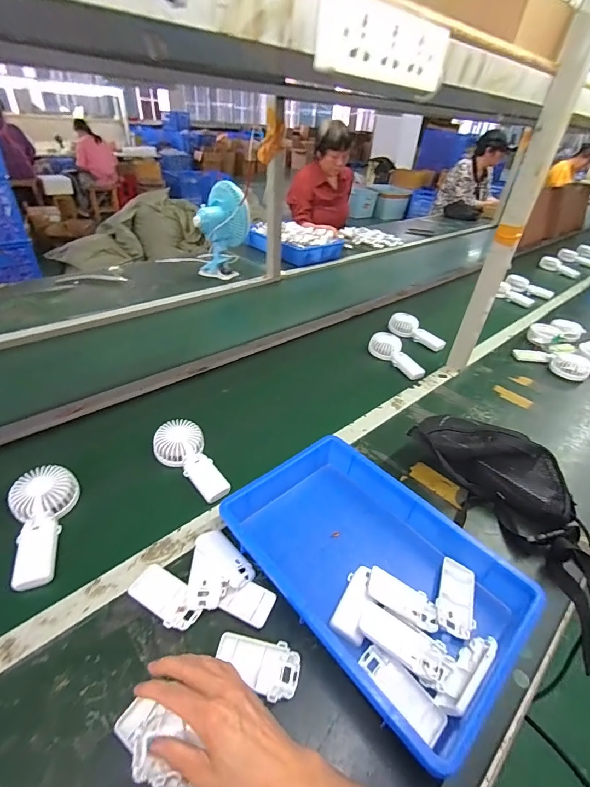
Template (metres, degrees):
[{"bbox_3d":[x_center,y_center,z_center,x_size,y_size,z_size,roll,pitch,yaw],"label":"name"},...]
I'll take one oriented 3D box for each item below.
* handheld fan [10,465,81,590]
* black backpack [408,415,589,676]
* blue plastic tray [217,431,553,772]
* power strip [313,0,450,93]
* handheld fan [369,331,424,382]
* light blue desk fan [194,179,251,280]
[{"bbox_3d":[-0.370,0.189,0.528,0.079,0.034,0.178,-9,50,-17],"label":"handheld fan"},{"bbox_3d":[0.359,0.193,0.602,0.169,0.178,0.360,-20,41,-30],"label":"black backpack"},{"bbox_3d":[0.095,0.223,0.488,0.243,0.059,0.365,-25,46,-35],"label":"blue plastic tray"},{"bbox_3d":[0.092,-0.335,0.352,0.170,0.052,0.022,-23,45,-33],"label":"power strip"},{"bbox_3d":[0.279,-0.105,0.979,0.073,0.043,0.181,-12,39,-22],"label":"handheld fan"},{"bbox_3d":[-0.272,-0.611,1.368,0.197,0.304,0.148,-2,37,-10],"label":"light blue desk fan"}]

